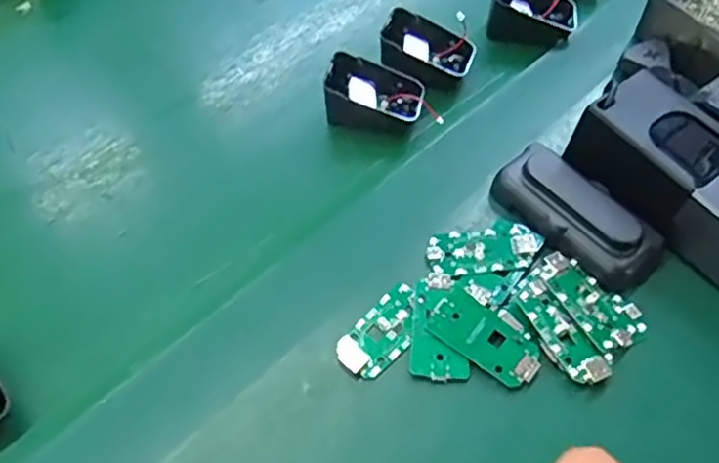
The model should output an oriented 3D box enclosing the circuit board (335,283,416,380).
[{"bbox_3d":[0.014,0.057,0.388,0.031,0.007,0.060,35,61,24],"label":"circuit board"}]

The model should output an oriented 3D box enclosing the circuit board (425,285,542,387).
[{"bbox_3d":[0.070,0.060,0.383,0.063,0.004,0.033,39,68,16],"label":"circuit board"}]

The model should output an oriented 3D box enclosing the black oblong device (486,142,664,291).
[{"bbox_3d":[0.136,-0.010,0.427,0.048,0.030,0.106,-35,60,-23],"label":"black oblong device"}]

